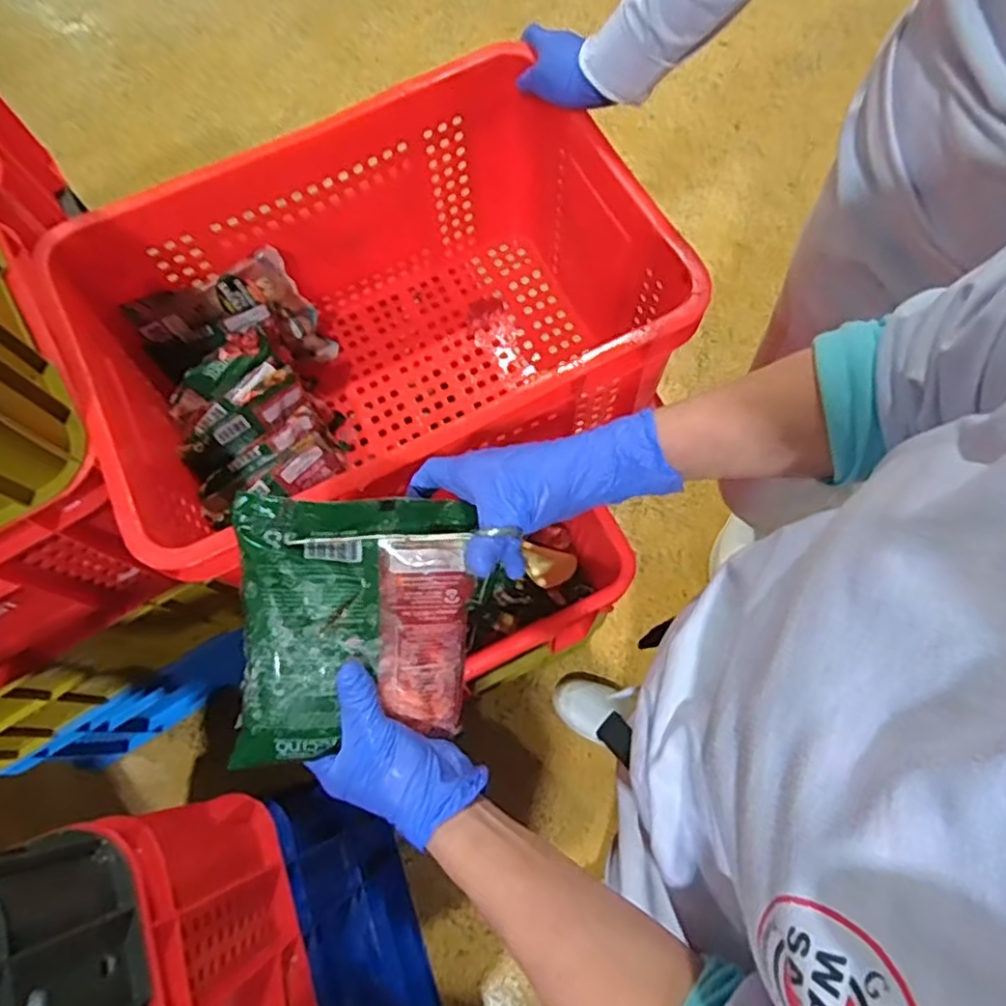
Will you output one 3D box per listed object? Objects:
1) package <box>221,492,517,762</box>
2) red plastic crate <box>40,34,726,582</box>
[{"bbox_3d":[-0.085,0.069,0.402,0.131,0.024,0.148,0,85,-13],"label":"package"},{"bbox_3d":[-0.114,-0.160,0.697,0.498,0.257,0.350,-26,72,-7],"label":"red plastic crate"}]

